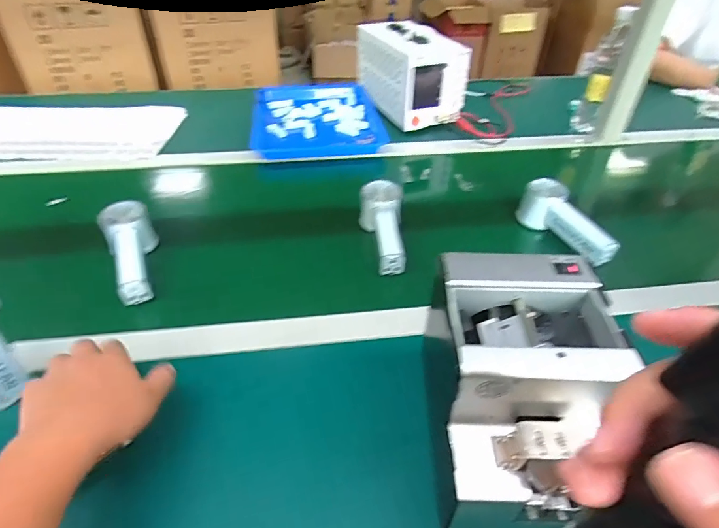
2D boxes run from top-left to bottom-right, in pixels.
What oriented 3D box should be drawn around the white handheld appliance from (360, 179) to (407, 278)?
[{"bbox_3d":[0.031,-0.045,0.611,0.057,0.072,0.141,0,40,-1],"label":"white handheld appliance"}]

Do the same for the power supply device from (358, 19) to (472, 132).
[{"bbox_3d":[0.107,-0.424,0.967,0.142,0.144,0.265,-11,42,-15],"label":"power supply device"}]

